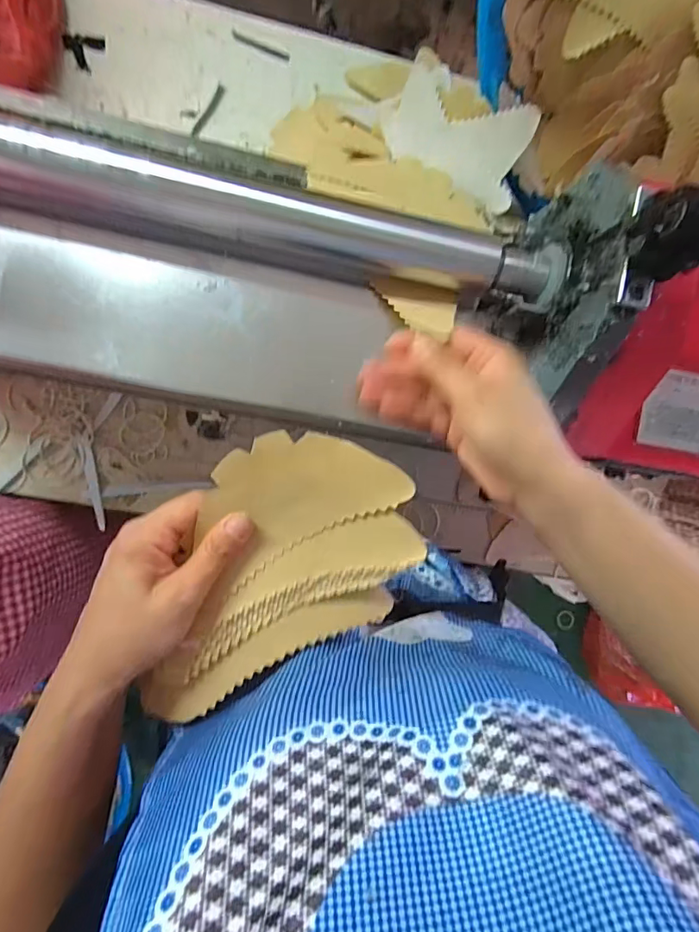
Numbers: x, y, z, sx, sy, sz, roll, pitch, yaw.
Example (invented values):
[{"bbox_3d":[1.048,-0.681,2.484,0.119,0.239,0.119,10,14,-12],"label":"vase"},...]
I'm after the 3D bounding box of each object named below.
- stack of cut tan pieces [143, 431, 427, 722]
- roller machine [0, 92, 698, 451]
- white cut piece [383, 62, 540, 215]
[{"bbox_3d":[-0.033,0.075,0.308,0.132,0.021,0.183,18,90,-9],"label":"stack of cut tan pieces"},{"bbox_3d":[-0.084,-0.132,0.305,0.522,0.172,0.232,10,92,-9],"label":"roller machine"},{"bbox_3d":[0.103,-0.309,0.459,0.135,0.018,0.078,28,124,0],"label":"white cut piece"}]

